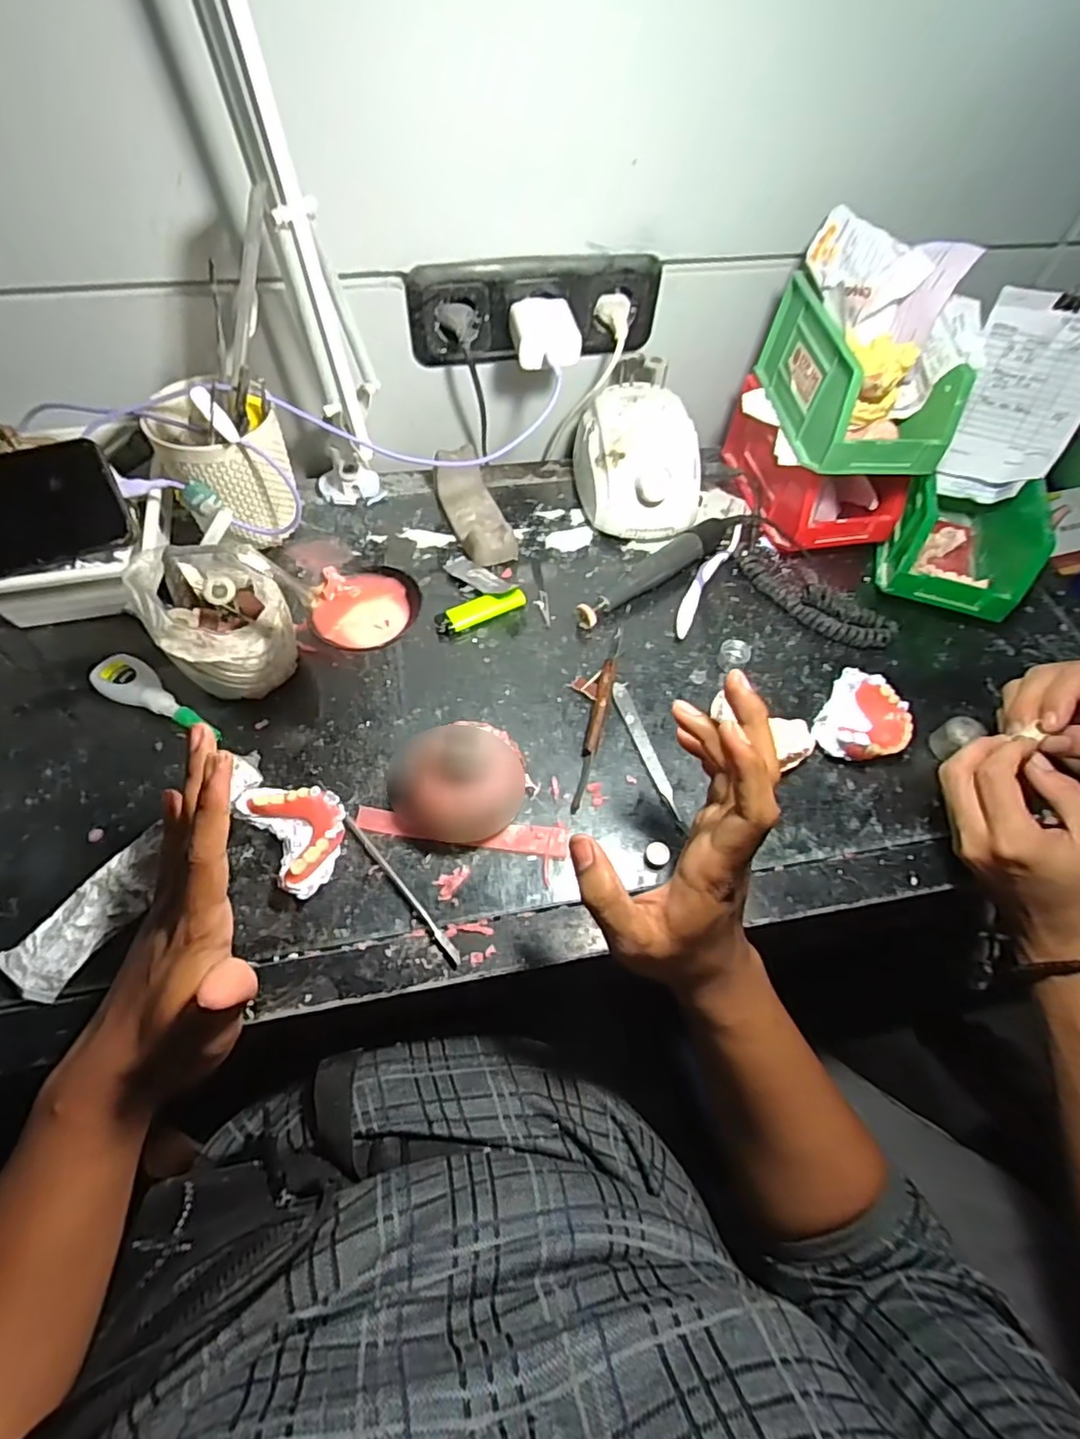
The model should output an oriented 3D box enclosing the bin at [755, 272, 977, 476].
[{"bbox_3d":[0.265,-0.286,0.524,0.098,0.081,0.166,-5,59,-6],"label":"bin"}]

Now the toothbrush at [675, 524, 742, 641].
[{"bbox_3d":[0.152,-0.130,0.568,0.019,0.010,0.154,27,61,13],"label":"toothbrush"}]

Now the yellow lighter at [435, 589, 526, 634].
[{"bbox_3d":[-0.049,-0.093,0.534,0.079,0.016,0.020,-22,62,-16],"label":"yellow lighter"}]

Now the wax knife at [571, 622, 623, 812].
[{"bbox_3d":[0.046,-0.005,0.485,0.012,0.013,0.164,14,59,5],"label":"wax knife"}]

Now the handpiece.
[{"bbox_3d":[0.122,-0.144,0.568,0.223,0.029,0.025,-35,67,-22],"label":"handpiece"}]

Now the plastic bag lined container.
[{"bbox_3d":[-0.231,-0.070,0.457,0.092,0.102,0.092,25,60,11],"label":"plastic bag lined container"}]

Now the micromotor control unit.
[{"bbox_3d":[0.091,-0.248,0.598,0.102,0.087,0.155,-10,60,-9],"label":"micromotor control unit"}]

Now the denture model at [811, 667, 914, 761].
[{"bbox_3d":[0.249,0.003,0.483,0.061,0.032,0.070,31,62,15],"label":"denture model"}]

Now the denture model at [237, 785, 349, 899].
[{"bbox_3d":[-0.153,0.074,0.411,0.053,0.038,0.070,-32,65,-21],"label":"denture model"}]

